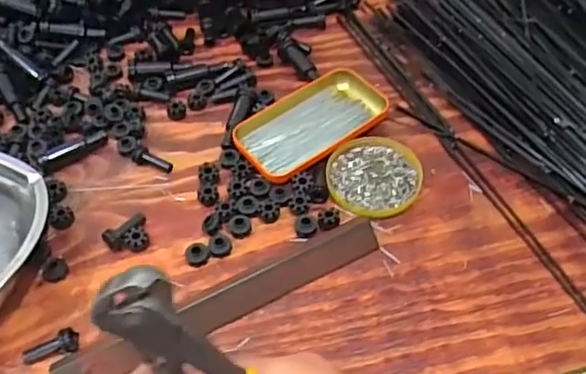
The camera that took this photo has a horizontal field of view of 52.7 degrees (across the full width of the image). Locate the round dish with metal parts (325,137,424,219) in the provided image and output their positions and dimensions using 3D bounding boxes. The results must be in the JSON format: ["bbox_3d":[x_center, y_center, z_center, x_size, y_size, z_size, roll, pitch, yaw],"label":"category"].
[{"bbox_3d":[0.072,-0.009,0.526,0.081,0.009,0.082,-2,53,3],"label":"round dish with metal parts"}]

